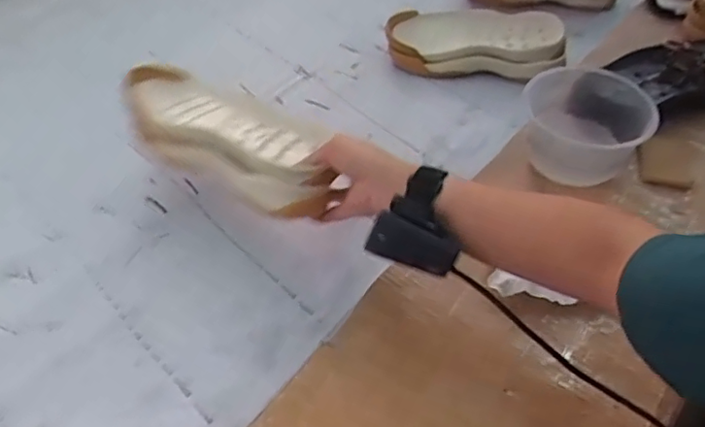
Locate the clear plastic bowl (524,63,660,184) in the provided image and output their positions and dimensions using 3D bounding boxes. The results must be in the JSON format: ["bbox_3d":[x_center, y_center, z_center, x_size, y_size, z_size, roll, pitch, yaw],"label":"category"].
[{"bbox_3d":[0.253,-0.090,0.670,0.124,0.089,0.130,2,48,-2],"label":"clear plastic bowl"}]

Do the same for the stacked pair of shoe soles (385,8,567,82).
[{"bbox_3d":[0.170,-0.237,0.846,0.235,0.062,0.088,0,48,-4],"label":"stacked pair of shoe soles"}]

